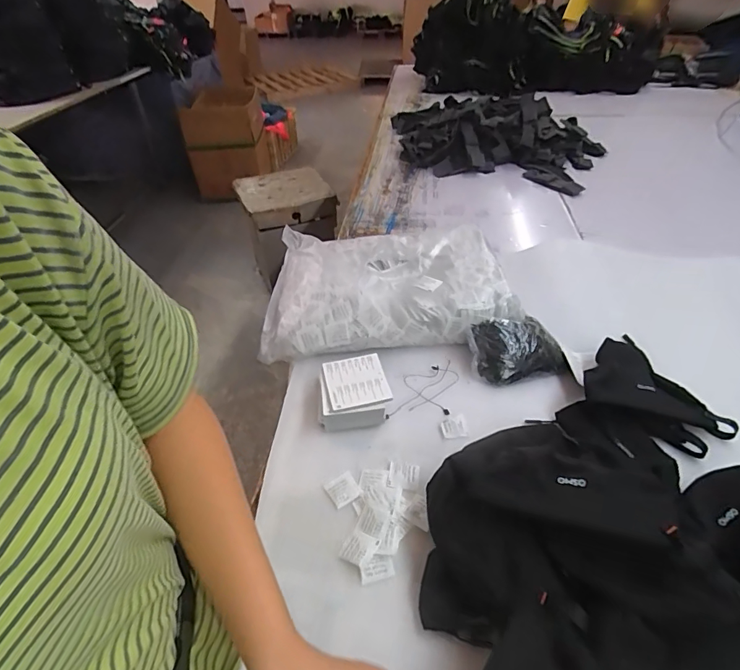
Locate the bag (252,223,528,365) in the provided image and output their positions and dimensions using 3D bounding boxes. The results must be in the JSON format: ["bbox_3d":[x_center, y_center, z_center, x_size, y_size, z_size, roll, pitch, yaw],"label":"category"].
[{"bbox_3d":[0.022,-0.105,0.883,0.444,0.098,0.343,-4,41,-2],"label":"bag"}]

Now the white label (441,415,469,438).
[{"bbox_3d":[0.125,0.136,0.666,0.037,0.006,0.038,-4,41,-2],"label":"white label"}]

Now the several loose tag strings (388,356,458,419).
[{"bbox_3d":[0.093,0.089,0.726,0.086,0.009,0.151,13,43,17],"label":"several loose tag strings"}]

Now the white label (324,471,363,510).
[{"bbox_3d":[-0.036,0.206,0.592,0.039,0.004,0.038,-23,45,-22],"label":"white label"}]

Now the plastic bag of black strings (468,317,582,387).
[{"bbox_3d":[0.251,0.025,0.747,0.159,0.067,0.098,-4,41,-2],"label":"plastic bag of black strings"}]

